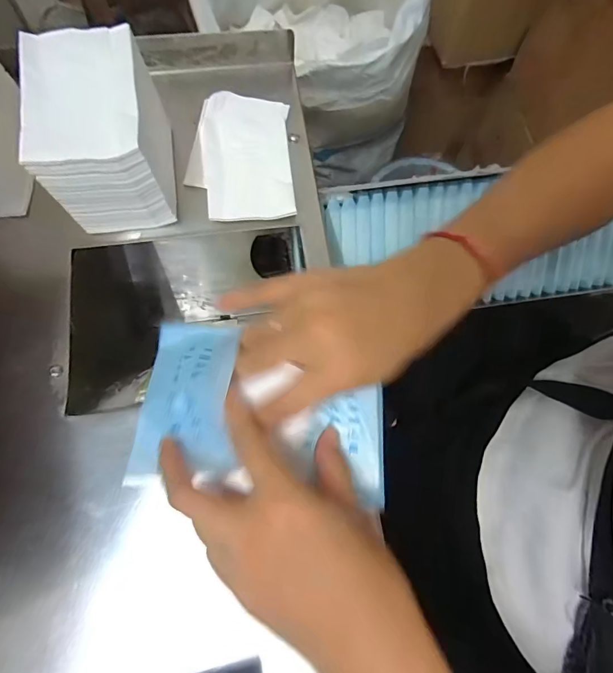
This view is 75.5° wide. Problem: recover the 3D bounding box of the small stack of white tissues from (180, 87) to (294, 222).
[{"bbox_3d":[-0.053,-0.149,0.322,0.080,0.007,0.123,-3,72,-2],"label":"small stack of white tissues"}]

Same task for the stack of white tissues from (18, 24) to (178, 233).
[{"bbox_3d":[-0.133,-0.138,0.274,0.078,0.077,0.096,-12,72,-5],"label":"stack of white tissues"}]

